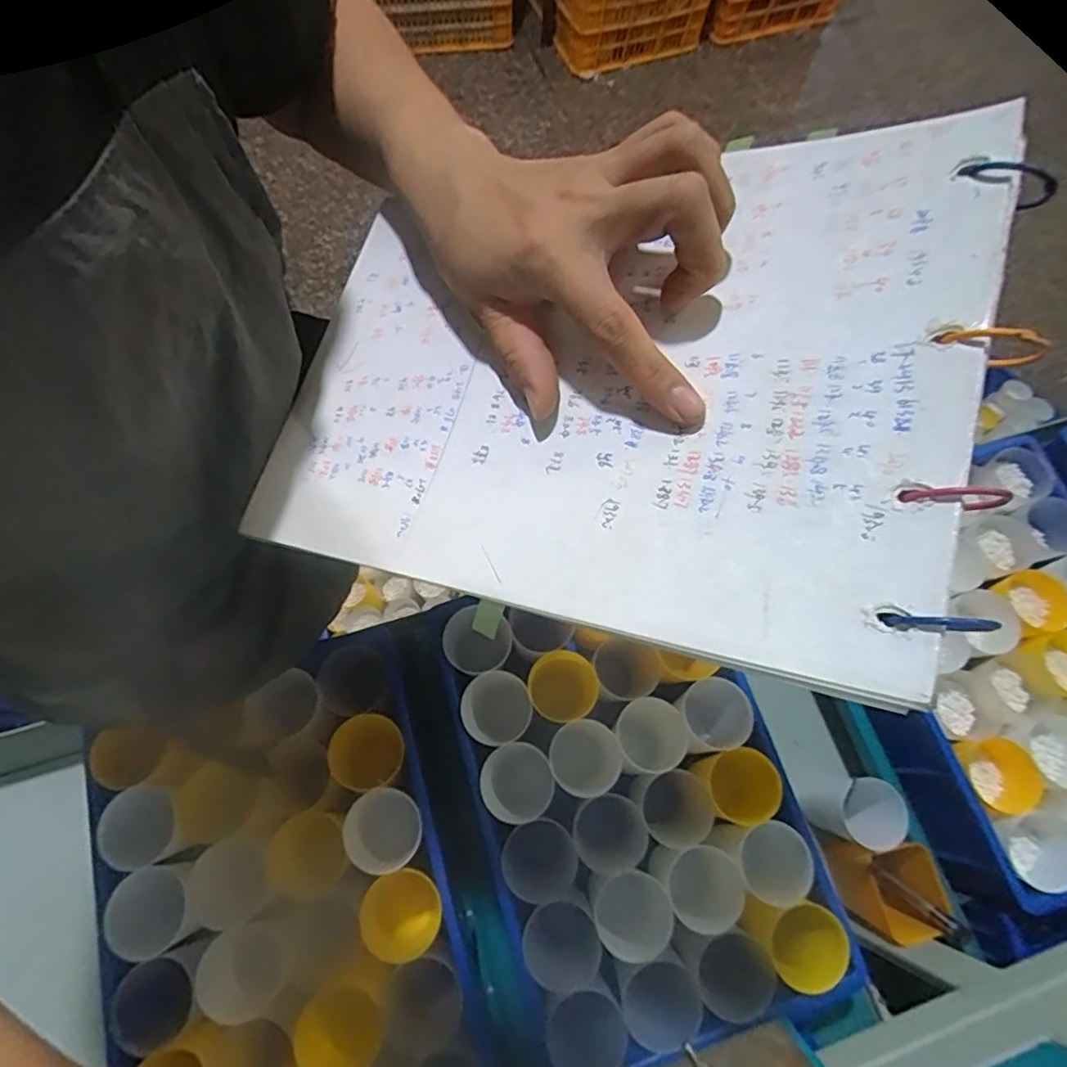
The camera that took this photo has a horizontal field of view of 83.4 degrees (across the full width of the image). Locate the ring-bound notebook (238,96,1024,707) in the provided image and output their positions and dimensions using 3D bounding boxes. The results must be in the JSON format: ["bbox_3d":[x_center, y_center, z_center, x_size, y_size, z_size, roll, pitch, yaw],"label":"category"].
[{"bbox_3d":[0.010,-0.063,0.246,0.283,0.009,0.194,9,75,29],"label":"ring-bound notebook"}]

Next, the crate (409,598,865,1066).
[{"bbox_3d":[0.070,0.239,0.568,0.300,0.114,0.377,-14,71,-7],"label":"crate"}]

